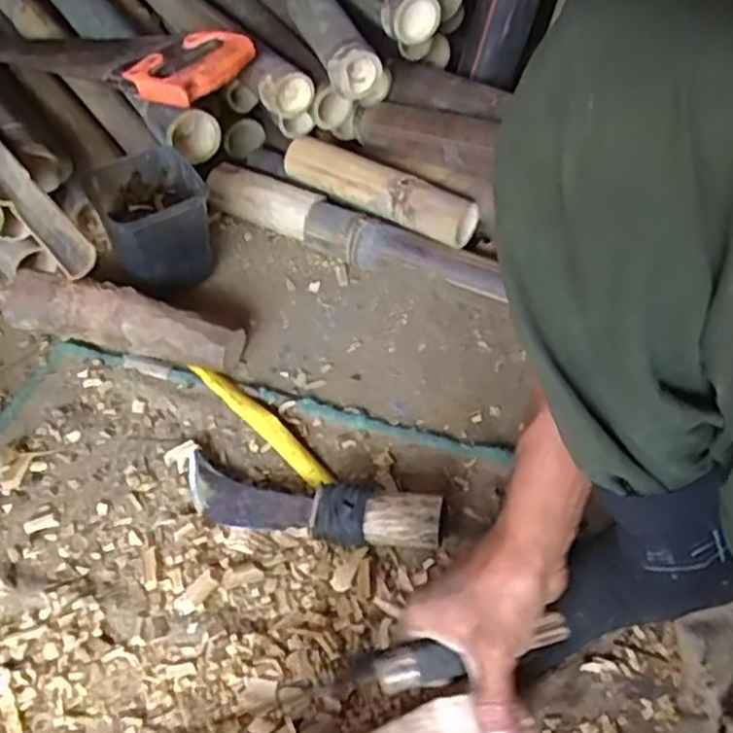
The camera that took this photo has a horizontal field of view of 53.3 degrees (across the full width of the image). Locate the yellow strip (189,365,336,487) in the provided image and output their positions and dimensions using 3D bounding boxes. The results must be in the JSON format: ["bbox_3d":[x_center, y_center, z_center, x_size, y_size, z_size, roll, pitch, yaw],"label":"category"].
[{"bbox_3d":[-0.103,0.053,0.722,0.022,0.012,0.201,-35,58,-29],"label":"yellow strip"}]

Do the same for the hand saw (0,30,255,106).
[{"bbox_3d":[-0.341,-0.396,0.926,0.466,0.045,0.118,20,49,31],"label":"hand saw"}]

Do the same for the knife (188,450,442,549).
[{"bbox_3d":[-0.052,0.120,0.647,0.239,0.037,0.063,4,47,18],"label":"knife"}]

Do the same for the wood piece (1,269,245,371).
[{"bbox_3d":[-0.254,-0.049,0.775,0.257,0.064,0.061,11,48,7],"label":"wood piece"}]

